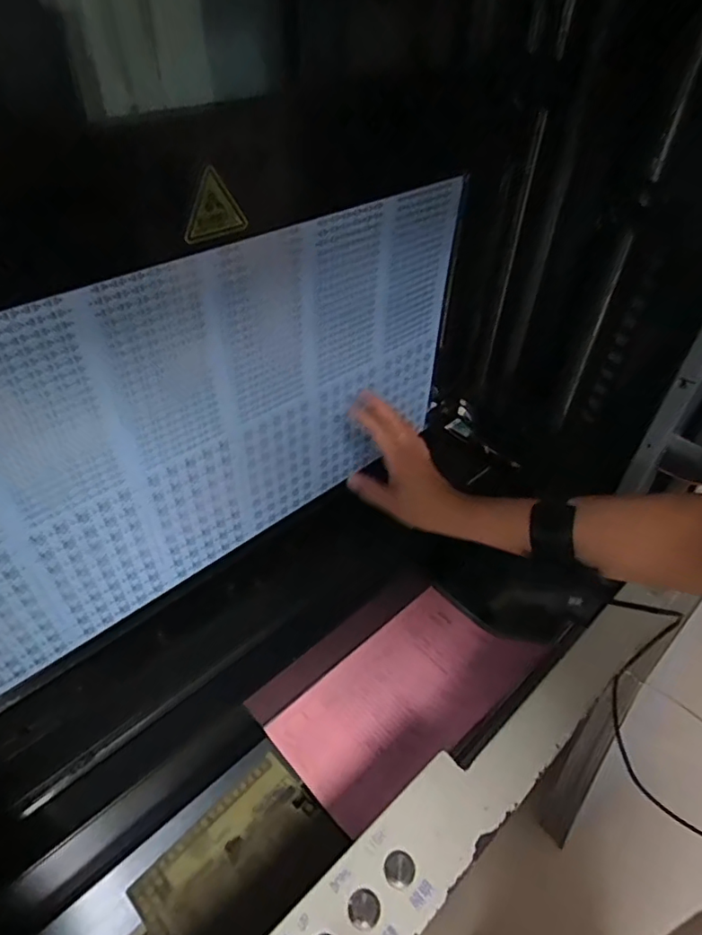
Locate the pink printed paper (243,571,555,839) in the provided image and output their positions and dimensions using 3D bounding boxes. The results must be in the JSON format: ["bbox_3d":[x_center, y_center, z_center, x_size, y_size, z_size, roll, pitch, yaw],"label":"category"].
[{"bbox_3d":[0.056,0.265,0.697,0.308,0.018,0.210,-31,54,-30],"label":"pink printed paper"}]

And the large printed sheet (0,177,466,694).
[{"bbox_3d":[-0.117,-0.040,0.527,0.598,0.324,0.009,-32,54,-30],"label":"large printed sheet"}]

